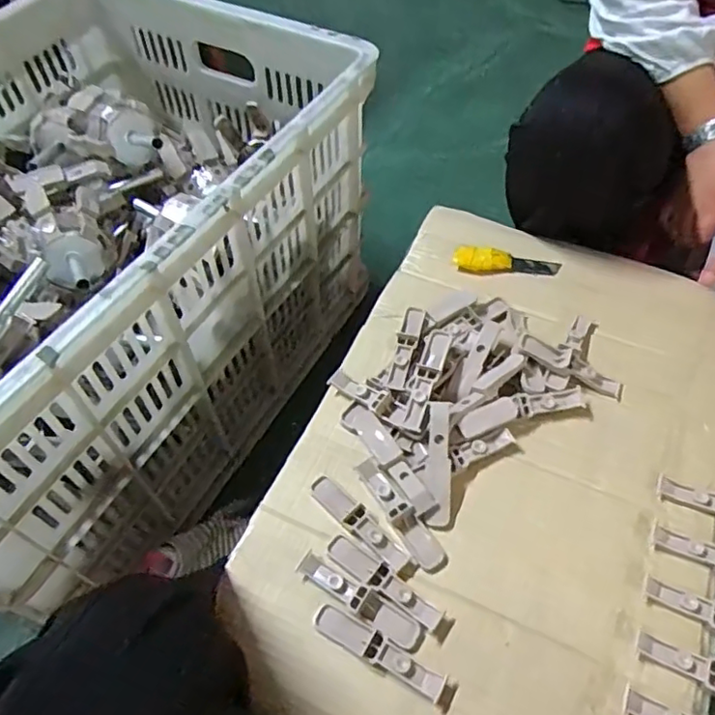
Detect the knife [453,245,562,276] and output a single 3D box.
[{"bbox_3d":[0.158,-0.101,0.630,0.109,0.015,0.025,5,55,5],"label":"knife"}]

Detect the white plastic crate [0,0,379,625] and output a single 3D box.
[{"bbox_3d":[-0.325,-0.109,0.737,0.501,0.385,0.673,22,58,17],"label":"white plastic crate"}]

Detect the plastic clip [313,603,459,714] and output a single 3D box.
[{"bbox_3d":[0.018,0.204,0.412,0.106,0.010,0.020,26,59,18],"label":"plastic clip"}]

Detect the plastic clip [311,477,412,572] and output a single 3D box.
[{"bbox_3d":[0.001,0.127,0.467,0.096,0.009,0.020,38,64,24],"label":"plastic clip"}]

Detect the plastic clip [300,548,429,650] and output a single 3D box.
[{"bbox_3d":[0.001,0.175,0.433,0.102,0.009,0.021,27,60,19],"label":"plastic clip"}]

